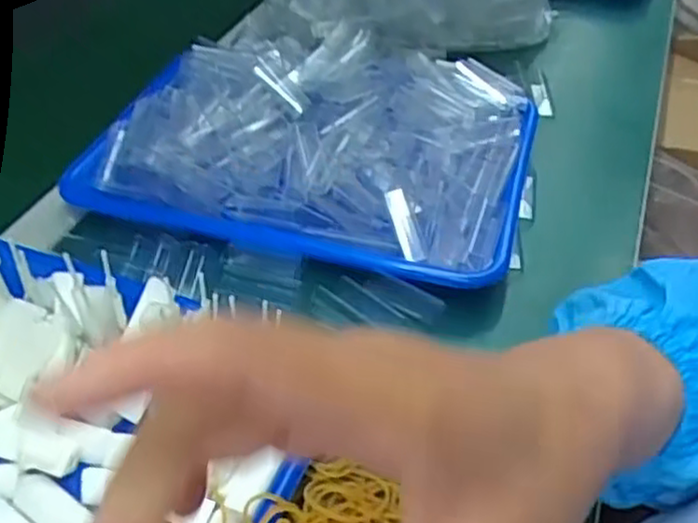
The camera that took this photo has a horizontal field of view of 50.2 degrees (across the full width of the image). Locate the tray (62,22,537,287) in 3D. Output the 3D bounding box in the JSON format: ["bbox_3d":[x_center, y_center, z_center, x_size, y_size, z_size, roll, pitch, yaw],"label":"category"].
[{"bbox_3d":[-0.023,-0.110,0.598,0.326,0.043,0.257,11,44,12],"label":"tray"}]

